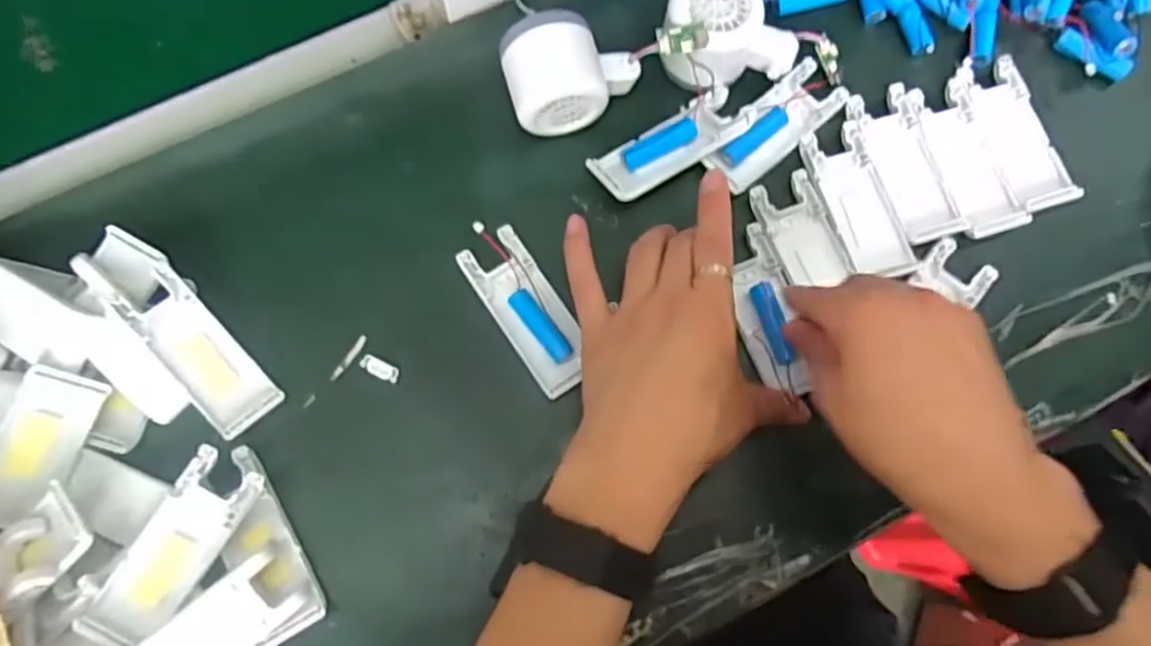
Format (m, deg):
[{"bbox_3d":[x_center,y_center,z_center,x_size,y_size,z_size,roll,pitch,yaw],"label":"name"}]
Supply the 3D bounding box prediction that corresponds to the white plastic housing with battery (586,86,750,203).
[{"bbox_3d":[0.058,-0.112,0.455,0.102,0.017,0.040,-31,78,-8],"label":"white plastic housing with battery"}]

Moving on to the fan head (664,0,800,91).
[{"bbox_3d":[0.094,-0.182,0.456,0.083,0.047,0.064,-11,76,-4],"label":"fan head"}]

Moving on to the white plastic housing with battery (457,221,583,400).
[{"bbox_3d":[-0.030,-0.011,0.430,0.039,0.013,0.110,-33,79,-9],"label":"white plastic housing with battery"}]

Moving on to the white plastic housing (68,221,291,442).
[{"bbox_3d":[-0.229,0.003,0.415,0.039,0.022,0.135,-41,80,-10],"label":"white plastic housing"}]

